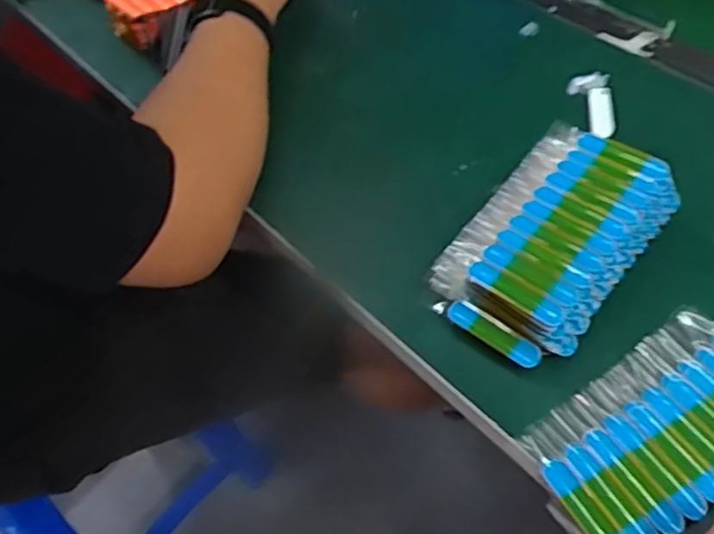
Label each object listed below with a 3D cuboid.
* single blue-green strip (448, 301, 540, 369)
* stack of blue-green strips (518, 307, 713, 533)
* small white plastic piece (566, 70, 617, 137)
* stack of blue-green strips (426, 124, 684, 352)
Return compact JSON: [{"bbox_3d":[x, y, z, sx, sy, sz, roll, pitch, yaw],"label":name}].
[{"bbox_3d":[0.084,0.041,0.423,0.062,0.006,0.016,32,77,24],"label":"single blue-green strip"},{"bbox_3d":[0.172,0.089,0.383,0.149,0.007,0.090,-29,55,-17],"label":"stack of blue-green strips"},{"bbox_3d":[0.189,-0.130,0.553,0.034,0.007,0.074,3,52,7],"label":"small white plastic piece"},{"bbox_3d":[0.131,-0.022,0.445,0.095,0.041,0.160,32,61,27],"label":"stack of blue-green strips"}]

